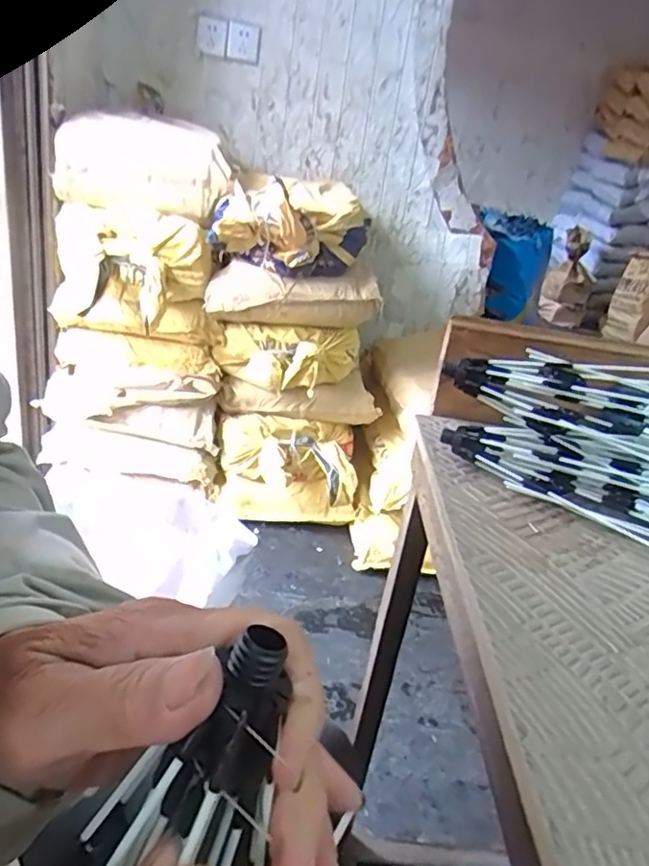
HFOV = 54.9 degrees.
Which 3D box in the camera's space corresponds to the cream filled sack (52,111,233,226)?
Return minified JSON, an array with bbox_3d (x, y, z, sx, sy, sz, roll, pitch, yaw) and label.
[{"bbox_3d":[-0.430,-0.647,1.513,0.401,0.272,0.135,3,-4,-8],"label":"cream filled sack"}]

